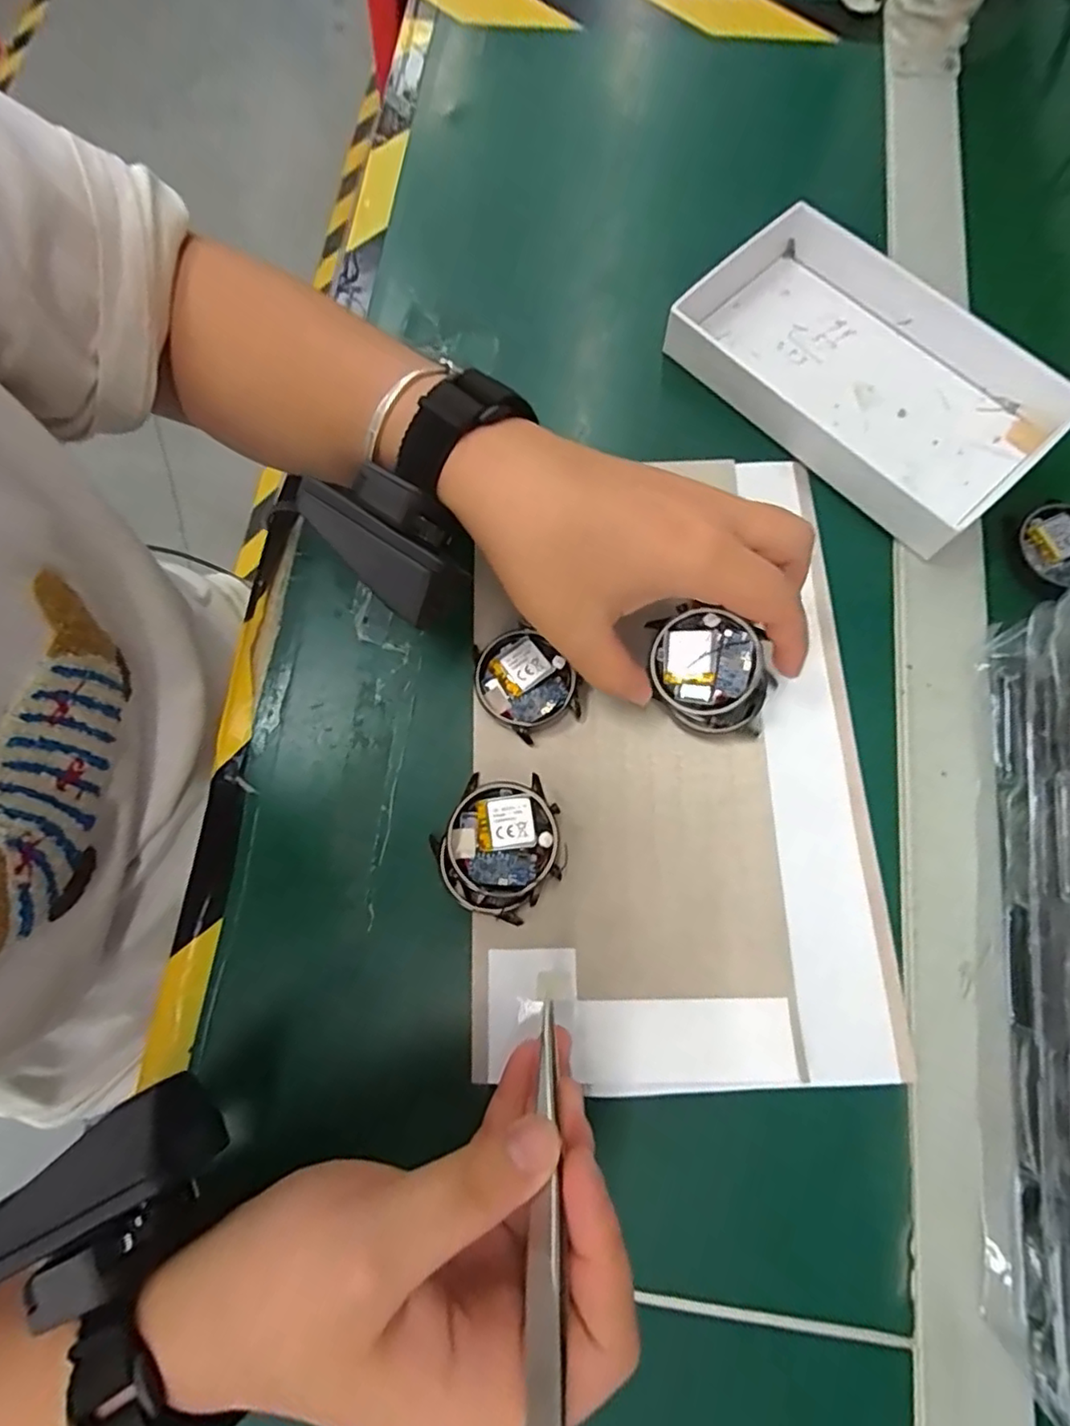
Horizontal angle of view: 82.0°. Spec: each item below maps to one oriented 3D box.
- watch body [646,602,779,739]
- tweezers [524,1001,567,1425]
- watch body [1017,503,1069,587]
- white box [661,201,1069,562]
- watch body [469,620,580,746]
[{"bbox_3d":[0.075,-0.016,0.265,0.049,0.012,0.056,1,106,17],"label":"watch body"},{"bbox_3d":[0.003,0.142,0.161,0.009,0.006,0.124,2,43,0],"label":"tweezers"},{"bbox_3d":[0.258,-0.082,0.300,0.044,0.010,0.041,-33,78,-7],"label":"watch body"},{"bbox_3d":[0.157,-0.170,0.306,0.184,0.032,0.105,44,80,10],"label":"white box"},{"bbox_3d":[-0.006,-0.013,0.279,0.040,0.010,0.049,-38,79,-8],"label":"watch body"}]

